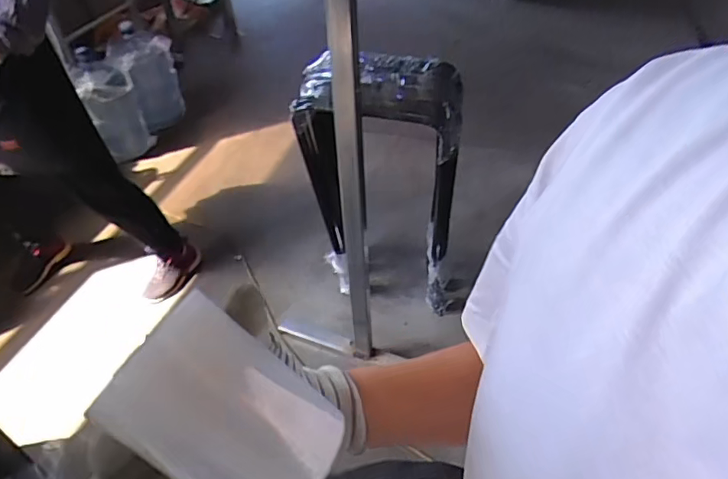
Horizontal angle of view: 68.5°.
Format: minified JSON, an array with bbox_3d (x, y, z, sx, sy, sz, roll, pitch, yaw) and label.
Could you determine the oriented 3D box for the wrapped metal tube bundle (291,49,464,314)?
[{"bbox_3d":[0.069,-0.125,1.446,0.398,0.882,0.276,17,59,15],"label":"wrapped metal tube bundle"}]

